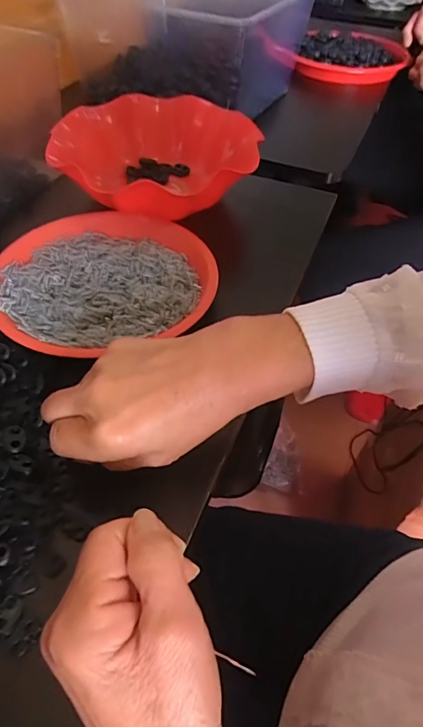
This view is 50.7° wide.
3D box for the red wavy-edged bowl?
[{"bbox_3d":[-0.063,-0.231,0.514,0.209,0.072,0.212,13,53,10],"label":"red wavy-edged bowl"}]

